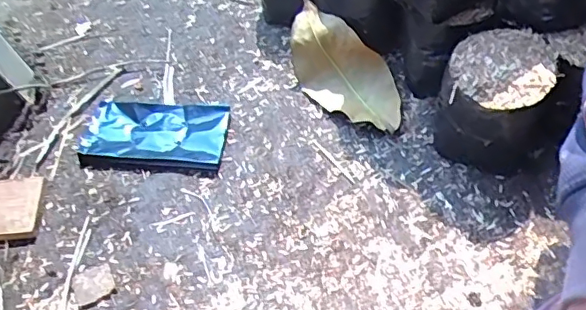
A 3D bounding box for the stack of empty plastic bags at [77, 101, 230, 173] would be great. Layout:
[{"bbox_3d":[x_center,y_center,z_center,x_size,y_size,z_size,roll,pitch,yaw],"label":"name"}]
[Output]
[{"bbox_3d":[-0.146,-0.025,0.605,0.154,0.023,0.088,5,51,10],"label":"stack of empty plastic bags"}]

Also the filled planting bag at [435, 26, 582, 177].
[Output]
[{"bbox_3d":[0.193,-0.039,0.519,0.111,0.122,0.096,16,54,19],"label":"filled planting bag"}]

